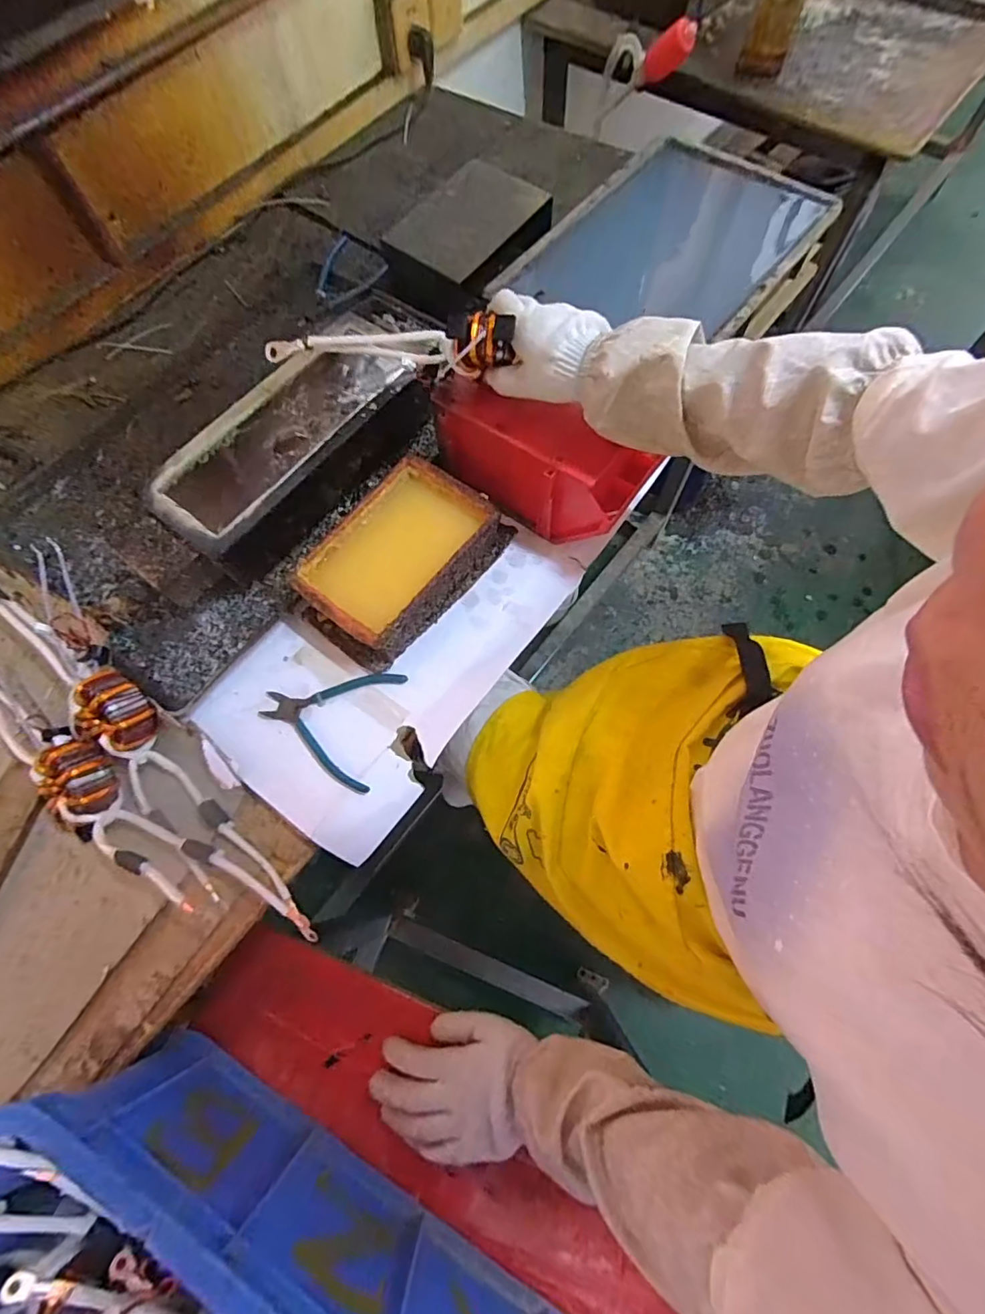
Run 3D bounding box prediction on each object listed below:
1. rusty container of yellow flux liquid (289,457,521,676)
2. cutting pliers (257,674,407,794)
[{"bbox_3d":[-0.099,-0.107,0.575,0.135,0.060,0.226,37,75,15],"label":"rusty container of yellow flux liquid"},{"bbox_3d":[-0.176,0.062,0.552,0.137,0.008,0.123,14,71,8],"label":"cutting pliers"}]

